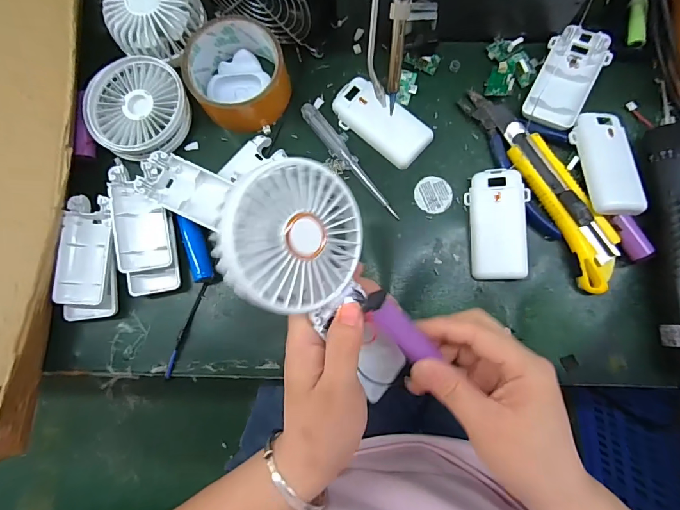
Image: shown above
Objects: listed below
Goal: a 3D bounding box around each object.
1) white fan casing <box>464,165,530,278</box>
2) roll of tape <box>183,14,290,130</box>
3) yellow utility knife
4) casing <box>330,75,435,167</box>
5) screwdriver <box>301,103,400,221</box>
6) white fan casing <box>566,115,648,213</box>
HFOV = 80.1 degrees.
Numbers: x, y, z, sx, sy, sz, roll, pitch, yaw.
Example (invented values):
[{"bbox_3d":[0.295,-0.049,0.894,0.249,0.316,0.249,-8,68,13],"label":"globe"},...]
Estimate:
[{"bbox_3d":[0.135,-0.026,0.345,0.047,0.012,0.092,-1,90,15],"label":"white fan casing"},{"bbox_3d":[-0.094,-0.165,0.369,0.084,0.044,0.091,0,81,3],"label":"roll of tape"},{"bbox_3d":[0.192,-0.046,0.343,0.043,0.018,0.155,-25,80,-1],"label":"yellow utility knife"},{"bbox_3d":[0.036,-0.121,0.369,0.092,0.012,0.044,39,85,8],"label":"casing"},{"bbox_3d":[0.009,-0.087,0.368,0.014,0.007,0.134,-40,81,-4],"label":"screwdriver"},{"bbox_3d":[0.225,-0.078,0.340,0.045,0.014,0.090,-3,80,2],"label":"white fan casing"}]

